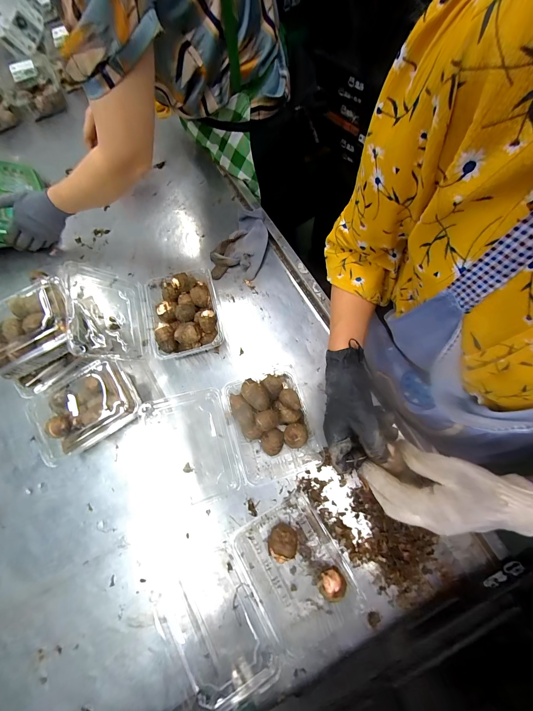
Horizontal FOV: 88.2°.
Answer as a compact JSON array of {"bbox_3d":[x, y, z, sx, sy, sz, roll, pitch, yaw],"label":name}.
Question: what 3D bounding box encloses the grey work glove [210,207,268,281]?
[{"bbox_3d":[-0.059,-0.245,0.603,0.119,0.046,0.158,8,72,5],"label":"grey work glove"}]

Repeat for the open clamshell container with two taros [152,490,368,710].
[{"bbox_3d":[-0.021,0.357,0.400,0.285,0.048,0.177,-30,73,-7],"label":"open clamshell container with two taros"}]

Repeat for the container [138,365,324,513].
[{"bbox_3d":[-0.079,0.134,0.465,0.301,0.068,0.192,-15,71,-2],"label":"container"}]

